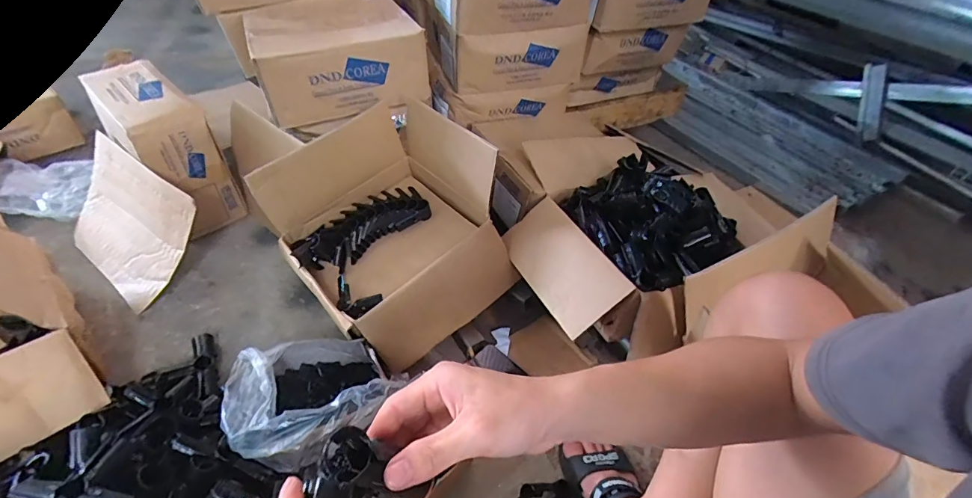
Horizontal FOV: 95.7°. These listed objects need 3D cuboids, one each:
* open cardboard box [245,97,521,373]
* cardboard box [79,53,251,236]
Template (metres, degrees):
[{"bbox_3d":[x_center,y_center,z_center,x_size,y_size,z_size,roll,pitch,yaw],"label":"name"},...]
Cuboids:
[{"bbox_3d":[-0.187,-0.047,0.831,0.333,0.261,0.404,-27,54,-31],"label":"open cardboard box"},{"bbox_3d":[-0.701,-0.208,0.978,0.292,0.283,0.147,35,50,25],"label":"cardboard box"}]

